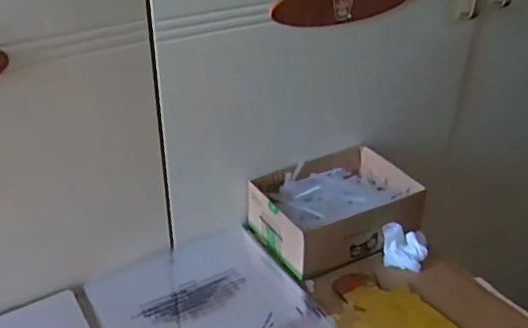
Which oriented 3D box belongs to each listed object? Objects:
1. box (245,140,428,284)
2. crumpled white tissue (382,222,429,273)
[{"bbox_3d":[0.092,0.055,0.713,0.193,0.065,0.139,-17,37,-25],"label":"box"},{"bbox_3d":[0.167,0.097,0.673,0.052,0.041,0.040,9,34,11],"label":"crumpled white tissue"}]

